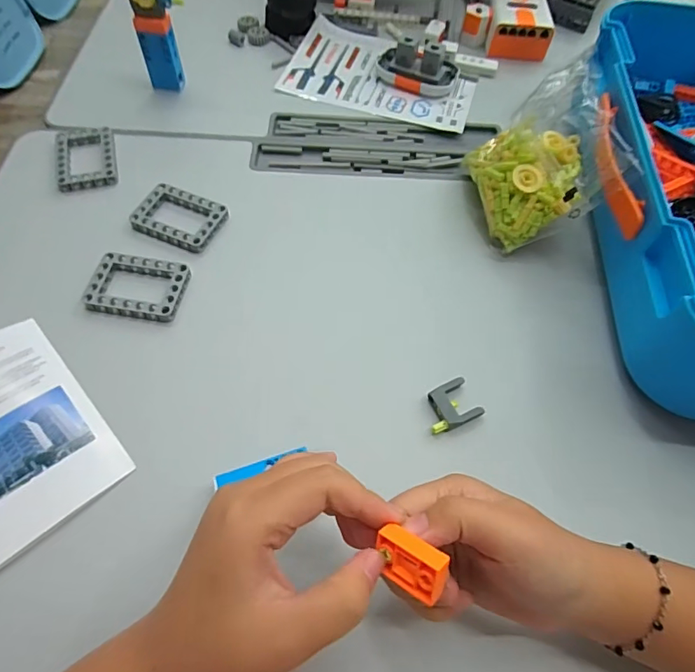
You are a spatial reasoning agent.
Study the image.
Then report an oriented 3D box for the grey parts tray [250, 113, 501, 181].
[{"bbox_3d":[0.029,-0.195,0.480,0.238,0.007,0.092,2,60,-2],"label":"grey parts tray"}]

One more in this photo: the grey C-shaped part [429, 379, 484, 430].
[{"bbox_3d":[0.077,0.047,0.335,0.031,0.008,0.030,-21,63,-15],"label":"grey C-shaped part"}]

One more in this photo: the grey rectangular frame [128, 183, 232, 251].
[{"bbox_3d":[-0.145,-0.104,0.407,0.073,0.007,0.054,20,61,9],"label":"grey rectangular frame"}]

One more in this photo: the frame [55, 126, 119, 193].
[{"bbox_3d":[-0.241,-0.166,0.438,0.050,0.008,0.073,-13,61,-10],"label":"frame"}]

